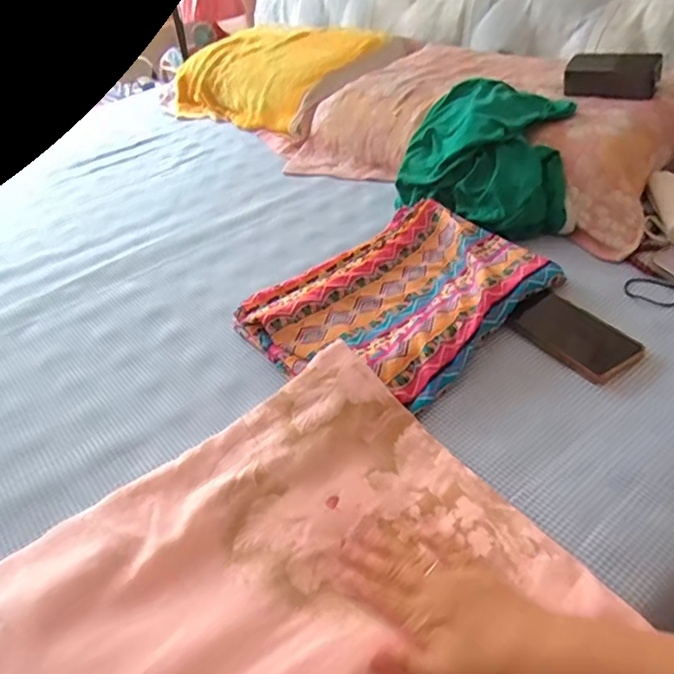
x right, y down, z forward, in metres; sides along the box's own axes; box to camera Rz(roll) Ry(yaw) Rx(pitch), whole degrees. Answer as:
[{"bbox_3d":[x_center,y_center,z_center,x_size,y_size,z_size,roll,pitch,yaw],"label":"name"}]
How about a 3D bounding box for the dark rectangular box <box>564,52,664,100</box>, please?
[{"bbox_3d":[0.413,-0.391,0.867,0.131,0.059,0.045,21,47,32],"label":"dark rectangular box"}]

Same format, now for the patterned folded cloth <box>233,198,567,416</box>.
[{"bbox_3d":[0.077,-0.049,0.709,0.356,0.047,0.262,-34,46,-30],"label":"patterned folded cloth"}]

